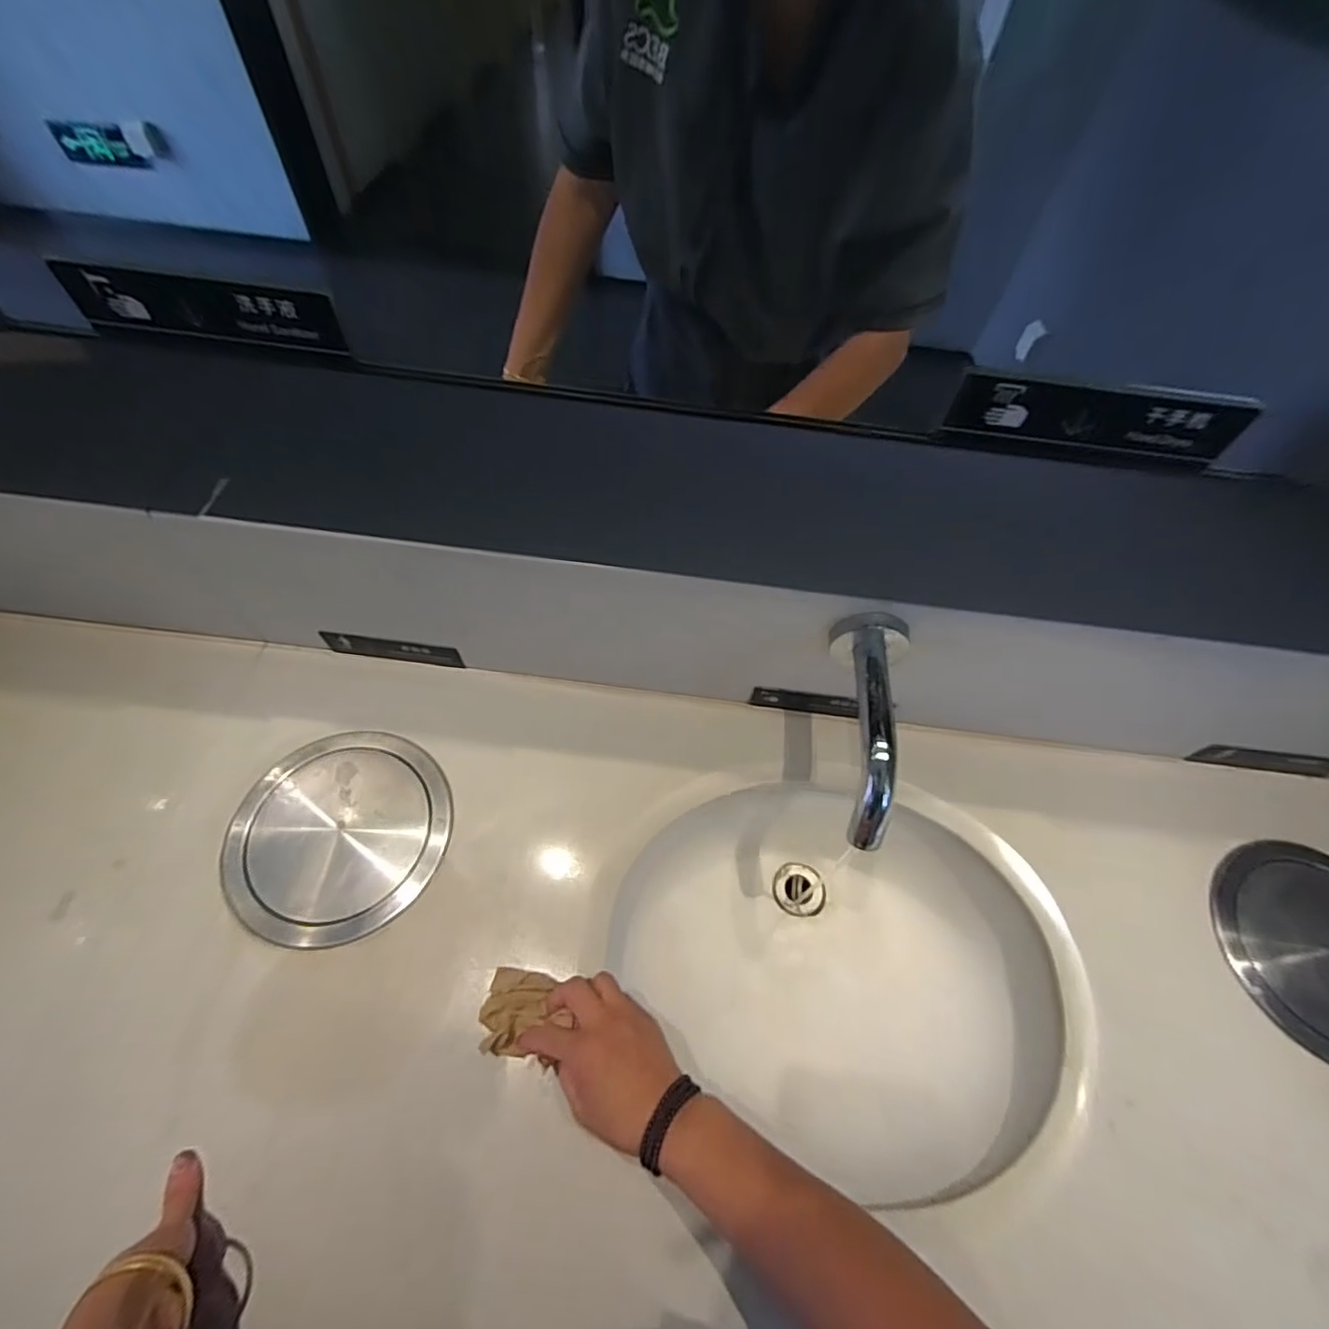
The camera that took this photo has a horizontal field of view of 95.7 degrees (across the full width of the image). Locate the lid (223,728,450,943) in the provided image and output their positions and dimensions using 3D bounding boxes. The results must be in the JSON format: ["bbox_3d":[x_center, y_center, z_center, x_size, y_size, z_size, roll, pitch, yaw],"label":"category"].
[{"bbox_3d":[-0.307,0.157,0.570,0.192,0.012,0.193,1,62,-2],"label":"lid"}]

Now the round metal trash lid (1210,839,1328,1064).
[{"bbox_3d":[0.616,0.267,0.555,0.181,0.022,0.184,1,62,-2],"label":"round metal trash lid"}]

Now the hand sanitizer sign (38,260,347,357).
[{"bbox_3d":[-0.249,-0.193,0.328,0.142,0.032,0.007,6,55,2],"label":"hand sanitizer sign"}]

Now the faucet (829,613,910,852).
[{"bbox_3d":[0.169,0.051,0.500,0.063,0.067,0.179,9,59,1],"label":"faucet"}]

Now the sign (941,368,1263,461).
[{"bbox_3d":[0.229,-0.133,0.322,0.147,0.033,0.011,8,59,1],"label":"sign"}]

